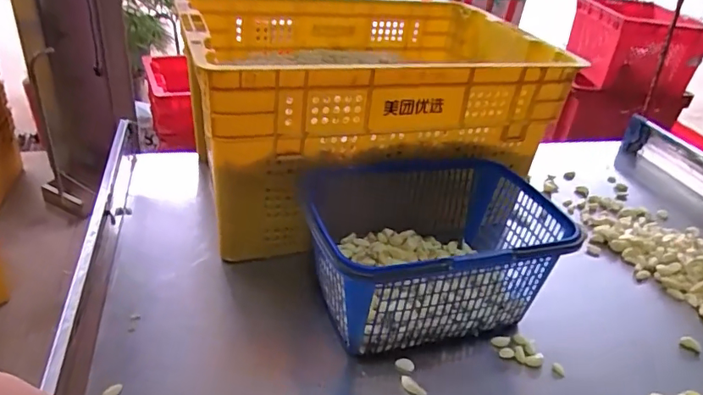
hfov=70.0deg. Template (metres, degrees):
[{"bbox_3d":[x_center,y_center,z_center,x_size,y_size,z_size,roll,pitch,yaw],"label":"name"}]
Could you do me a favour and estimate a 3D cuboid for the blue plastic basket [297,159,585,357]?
[{"bbox_3d":[0.105,0.066,0.698,0.335,0.159,0.278,0,33,-12],"label":"blue plastic basket"}]

